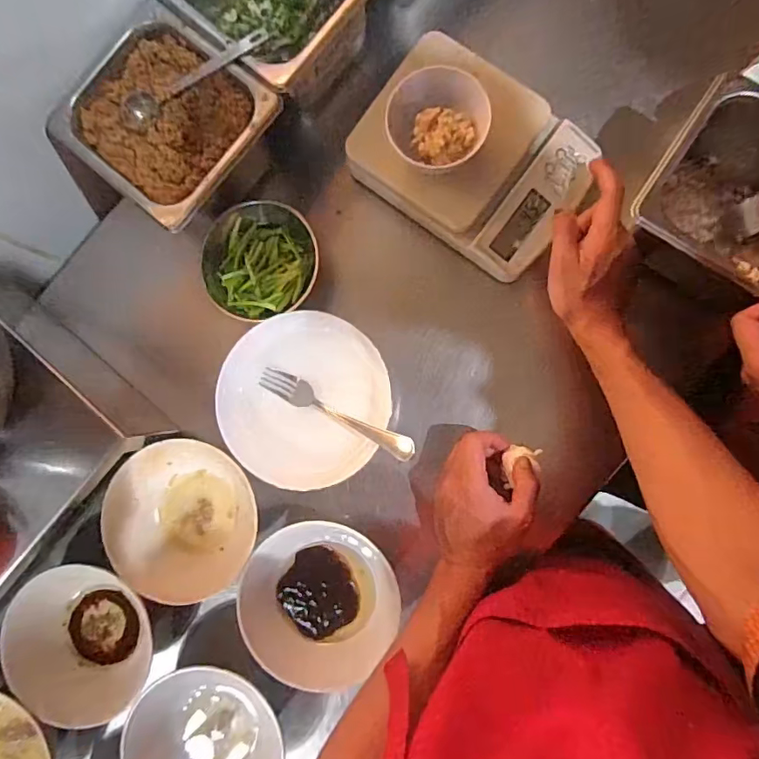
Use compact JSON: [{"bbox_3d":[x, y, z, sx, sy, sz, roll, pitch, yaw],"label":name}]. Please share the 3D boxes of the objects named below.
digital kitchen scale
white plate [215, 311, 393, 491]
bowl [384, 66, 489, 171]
[{"bbox_3d":[0.092,-0.218,0.504,0.217,0.049,0.160,35,90,6],"label":"digital kitchen scale"},{"bbox_3d":[-0.073,0.020,0.506,0.161,0.039,0.166,0,87,5],"label":"white plate"},{"bbox_3d":[0.055,-0.236,0.476,0.085,0.053,0.082,0,87,5],"label":"bowl"}]

